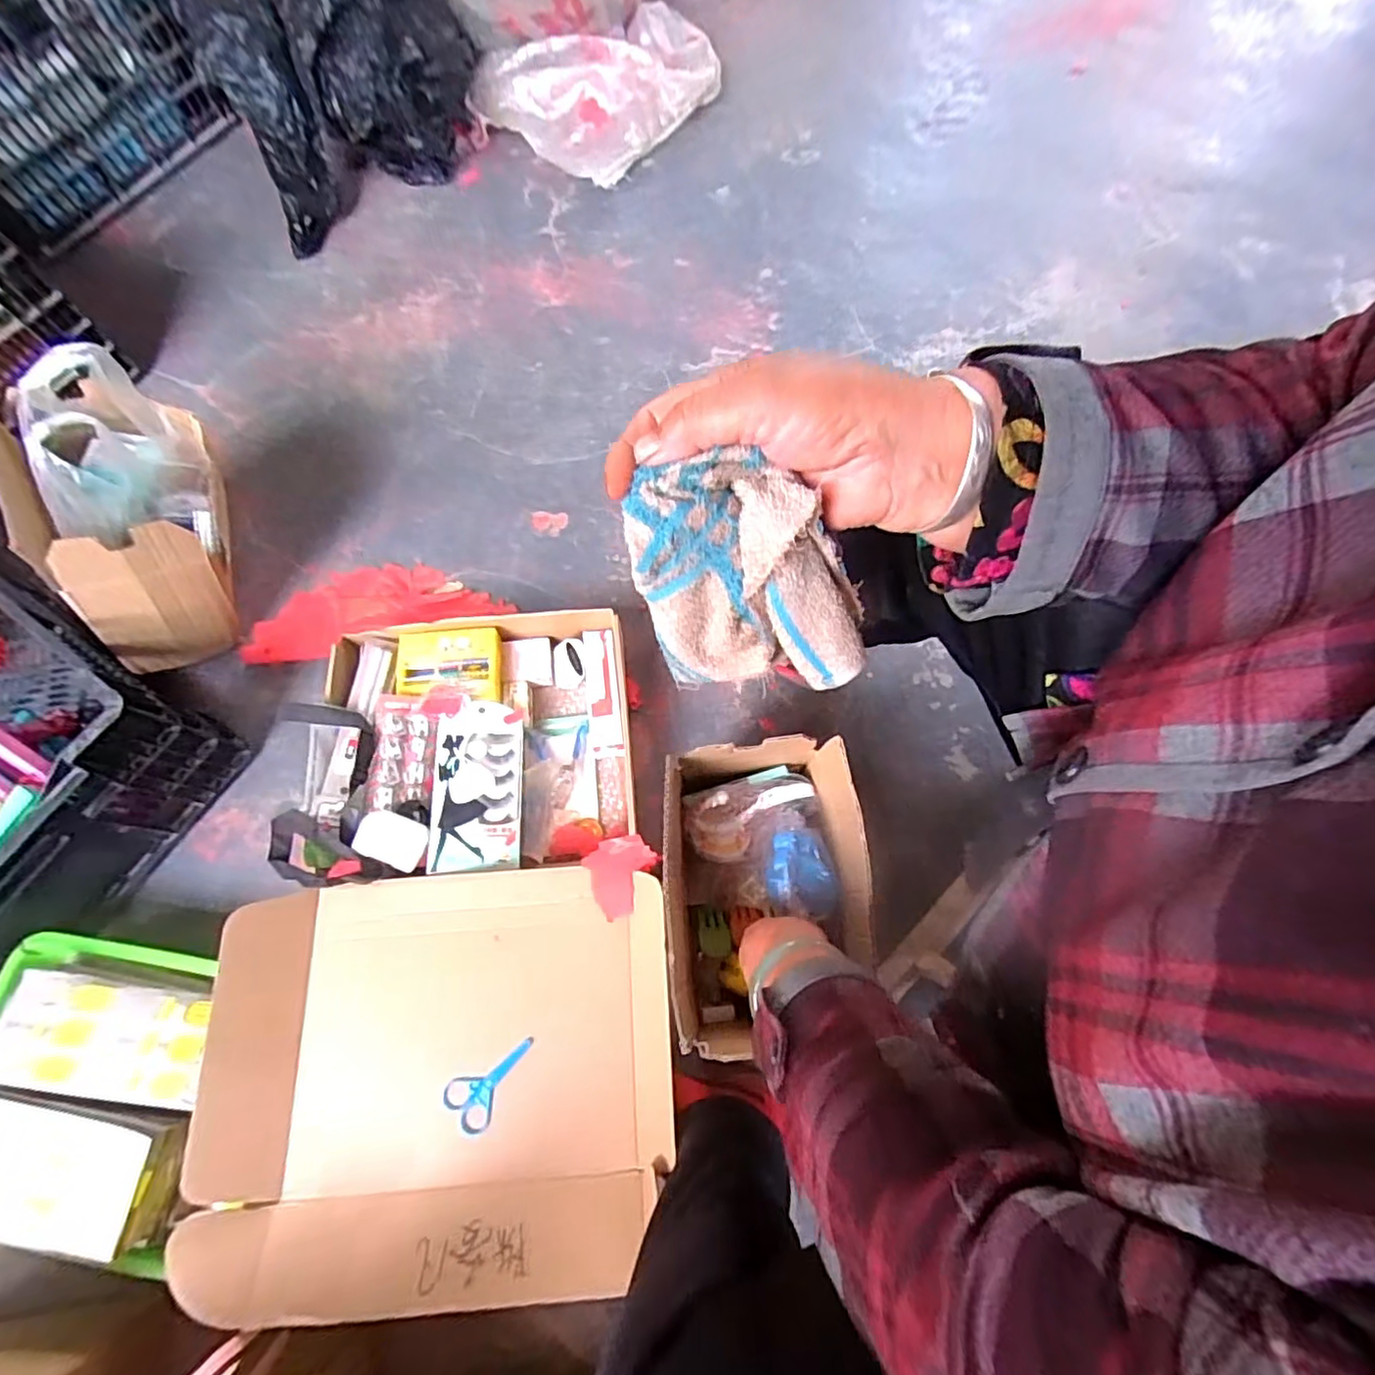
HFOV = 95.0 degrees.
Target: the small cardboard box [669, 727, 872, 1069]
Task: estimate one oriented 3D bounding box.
[{"bbox_3d":[0.064,0.178,0.566,0.156,0.162,0.236,-4,68,0],"label":"small cardboard box"}]

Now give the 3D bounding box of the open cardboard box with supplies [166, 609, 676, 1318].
[{"bbox_3d":[-0.227,0.216,0.647,0.399,0.092,0.622,-4,68,0],"label":"open cardboard box with supplies"}]

